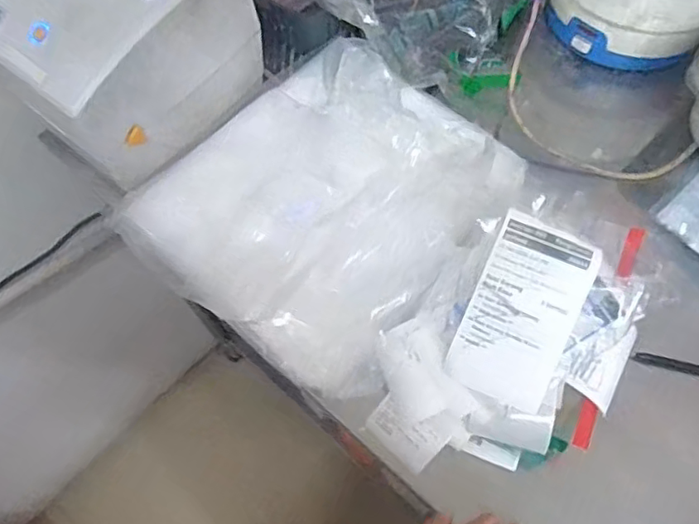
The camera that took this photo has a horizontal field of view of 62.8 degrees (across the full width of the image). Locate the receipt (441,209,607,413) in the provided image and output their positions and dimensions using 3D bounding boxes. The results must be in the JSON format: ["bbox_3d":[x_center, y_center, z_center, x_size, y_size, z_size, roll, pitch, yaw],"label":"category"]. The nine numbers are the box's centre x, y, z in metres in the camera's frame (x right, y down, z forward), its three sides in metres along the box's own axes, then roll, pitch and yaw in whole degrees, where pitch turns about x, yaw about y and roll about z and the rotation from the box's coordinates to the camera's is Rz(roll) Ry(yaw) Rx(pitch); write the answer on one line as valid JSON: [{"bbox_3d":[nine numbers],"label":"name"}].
[{"bbox_3d":[0.135,0.040,0.449,0.079,0.008,0.139,23,94,12],"label":"receipt"}]

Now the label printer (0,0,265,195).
[{"bbox_3d":[-0.214,-0.215,0.566,0.162,0.158,0.210,39,72,19],"label":"label printer"}]

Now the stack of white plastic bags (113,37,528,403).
[{"bbox_3d":[-0.021,-0.078,0.543,0.306,0.085,0.317,35,70,18],"label":"stack of white plastic bags"}]

